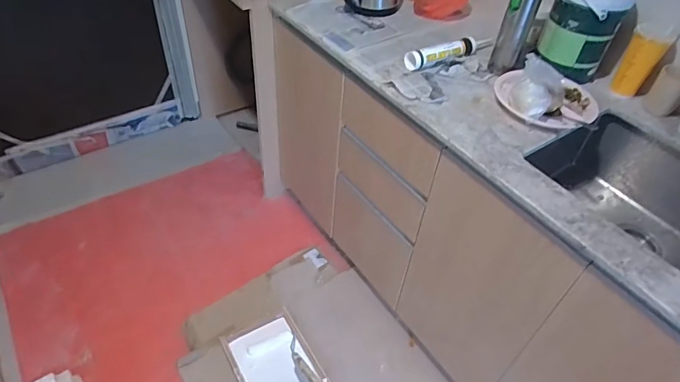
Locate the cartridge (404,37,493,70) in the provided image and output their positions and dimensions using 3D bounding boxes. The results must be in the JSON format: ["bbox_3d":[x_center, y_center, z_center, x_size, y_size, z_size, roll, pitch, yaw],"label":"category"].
[{"bbox_3d":[0.300,-0.369,1.179,0.276,0.046,0.048,-16,50,-20],"label":"cartridge"}]

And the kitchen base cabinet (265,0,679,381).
[{"bbox_3d":[0.373,0.054,1.363,0.508,0.797,1.617,-27,54,-28],"label":"kitchen base cabinet"}]

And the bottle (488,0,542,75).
[{"bbox_3d":[0.435,-0.410,1.079,0.071,0.260,0.063,18,47,11],"label":"bottle"}]

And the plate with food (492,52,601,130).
[{"bbox_3d":[0.483,-0.235,1.018,0.235,0.107,0.183,23,48,15],"label":"plate with food"}]

